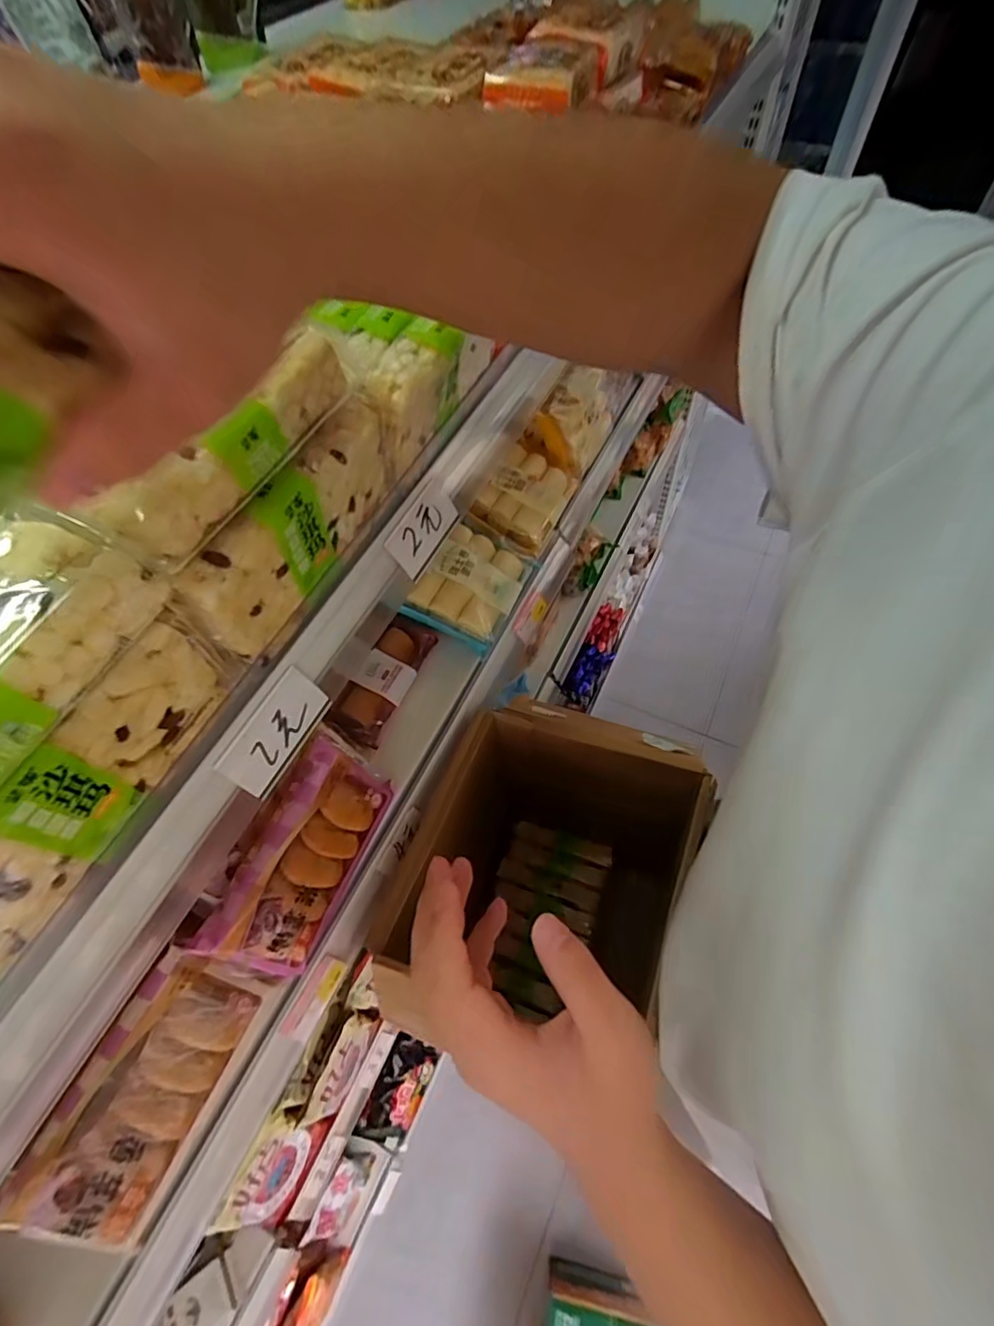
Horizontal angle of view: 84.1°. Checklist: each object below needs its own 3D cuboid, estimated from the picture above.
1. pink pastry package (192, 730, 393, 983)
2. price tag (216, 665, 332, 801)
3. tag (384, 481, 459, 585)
[{"bbox_3d":[-0.180,0.175,0.508,0.050,0.108,0.194,1,53,36],"label":"pink pastry package"},{"bbox_3d":[-0.126,0.039,0.318,0.004,0.035,0.069,2,54,44],"label":"price tag"},{"bbox_3d":[-0.052,-0.097,0.395,0.004,0.034,0.071,-2,51,45],"label":"tag"}]

